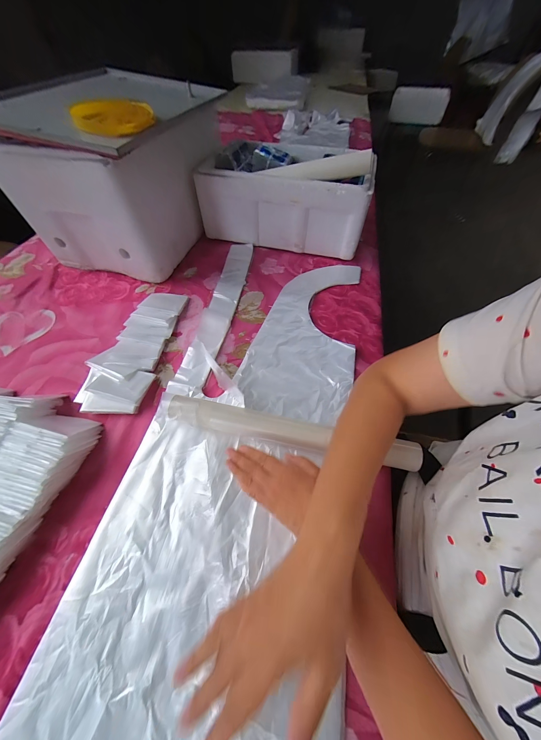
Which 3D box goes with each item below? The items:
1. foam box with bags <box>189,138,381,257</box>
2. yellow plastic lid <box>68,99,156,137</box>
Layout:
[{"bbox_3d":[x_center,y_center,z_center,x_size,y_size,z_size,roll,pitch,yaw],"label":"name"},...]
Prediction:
[{"bbox_3d":[0.041,-0.449,0.647,0.381,0.188,0.249,11,57,6],"label":"foam box with bags"},{"bbox_3d":[-0.265,-0.431,0.429,0.125,0.027,0.125,0,57,0],"label":"yellow plastic lid"}]

